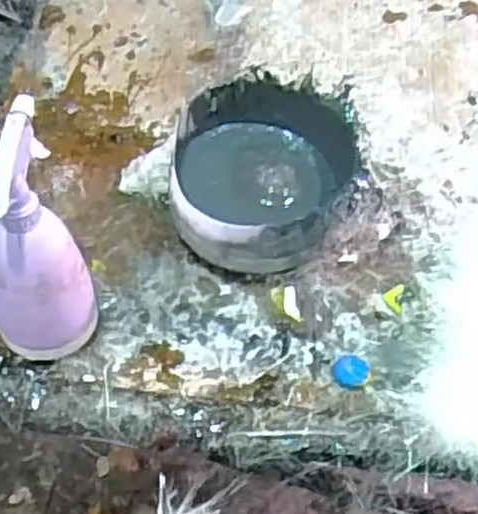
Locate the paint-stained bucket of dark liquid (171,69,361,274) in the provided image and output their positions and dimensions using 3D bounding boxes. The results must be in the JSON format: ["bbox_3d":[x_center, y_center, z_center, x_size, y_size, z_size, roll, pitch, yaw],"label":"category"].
[{"bbox_3d":[0.021,-0.076,0.723,0.163,0.095,0.173,2,59,-3],"label":"paint-stained bucket of dark liquid"}]

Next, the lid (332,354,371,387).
[{"bbox_3d":[0.099,0.100,0.669,0.031,0.006,0.030,2,59,-3],"label":"lid"}]

